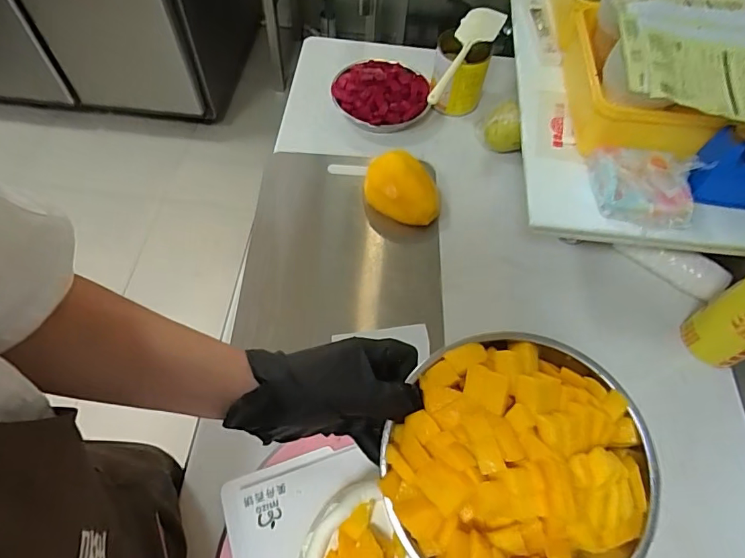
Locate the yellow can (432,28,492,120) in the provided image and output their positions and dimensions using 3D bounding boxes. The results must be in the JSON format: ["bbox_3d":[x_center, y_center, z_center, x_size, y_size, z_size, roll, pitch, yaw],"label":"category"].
[{"bbox_3d":[0.160,-0.379,0.874,0.097,0.107,0.093,2,60,-1],"label":"yellow can"}]

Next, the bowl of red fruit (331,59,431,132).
[{"bbox_3d":[0.016,-0.347,0.879,0.178,0.051,0.159,4,60,0],"label":"bowl of red fruit"}]

